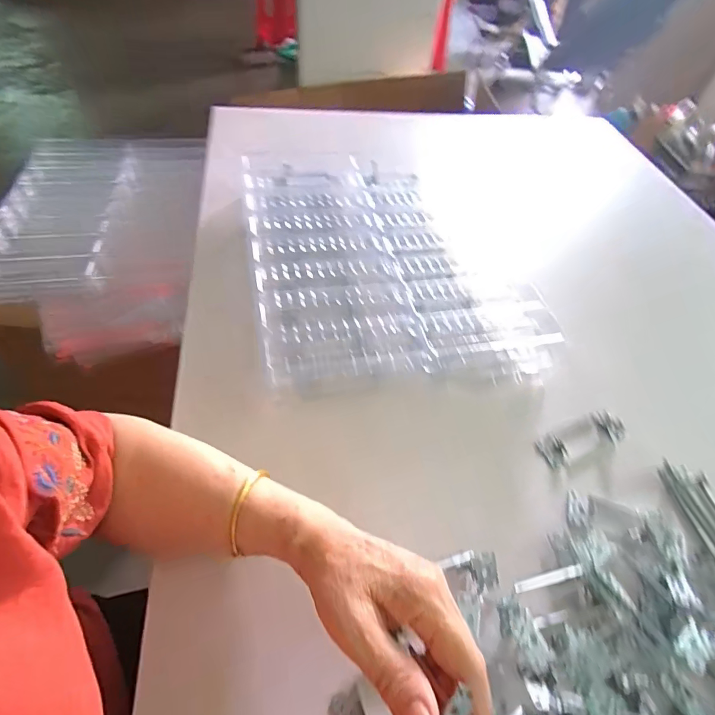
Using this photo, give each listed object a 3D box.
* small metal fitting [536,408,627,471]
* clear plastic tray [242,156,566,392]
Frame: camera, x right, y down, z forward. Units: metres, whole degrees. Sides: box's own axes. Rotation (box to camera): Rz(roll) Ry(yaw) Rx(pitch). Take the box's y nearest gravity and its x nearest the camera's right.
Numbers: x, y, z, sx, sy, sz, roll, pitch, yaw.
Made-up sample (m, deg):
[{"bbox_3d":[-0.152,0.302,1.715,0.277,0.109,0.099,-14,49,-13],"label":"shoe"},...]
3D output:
[{"bbox_3d":[0.241,0.087,0.457,0.098,0.016,0.037,-18,56,-18],"label":"small metal fitting"},{"bbox_3d":[0.037,-0.151,0.571,0.345,0.045,0.424,-6,53,-9],"label":"clear plastic tray"}]

